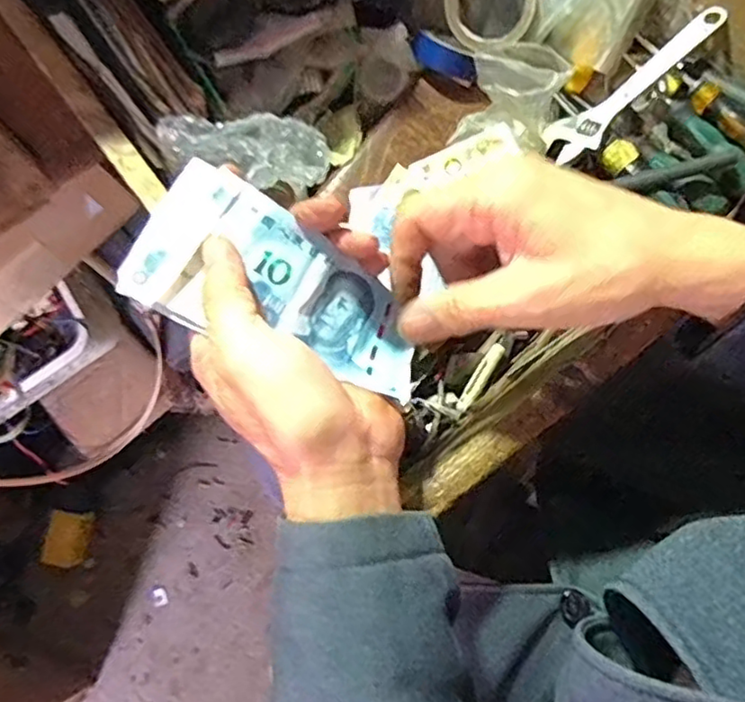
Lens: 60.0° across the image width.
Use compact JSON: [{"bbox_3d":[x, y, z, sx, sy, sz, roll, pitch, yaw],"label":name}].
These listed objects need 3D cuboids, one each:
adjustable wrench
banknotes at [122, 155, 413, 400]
[{"bbox_3d":[0.180,-0.184,0.443,0.132,0.011,0.033,-40,77,9],"label":"adjustable wrench"},{"bbox_3d":[-0.039,-0.027,0.307,0.137,0.023,0.068,29,84,-19],"label":"banknotes"}]

